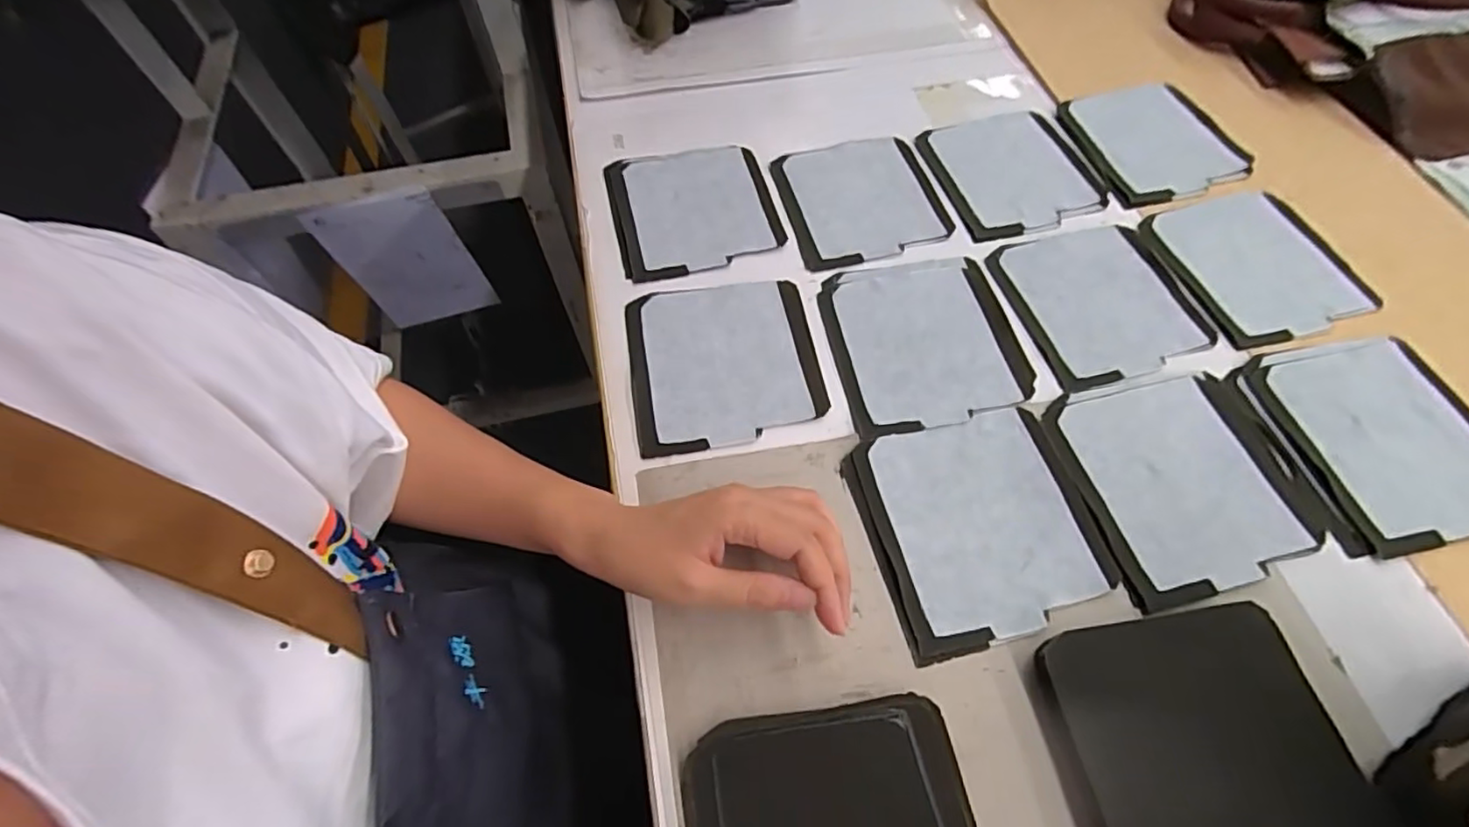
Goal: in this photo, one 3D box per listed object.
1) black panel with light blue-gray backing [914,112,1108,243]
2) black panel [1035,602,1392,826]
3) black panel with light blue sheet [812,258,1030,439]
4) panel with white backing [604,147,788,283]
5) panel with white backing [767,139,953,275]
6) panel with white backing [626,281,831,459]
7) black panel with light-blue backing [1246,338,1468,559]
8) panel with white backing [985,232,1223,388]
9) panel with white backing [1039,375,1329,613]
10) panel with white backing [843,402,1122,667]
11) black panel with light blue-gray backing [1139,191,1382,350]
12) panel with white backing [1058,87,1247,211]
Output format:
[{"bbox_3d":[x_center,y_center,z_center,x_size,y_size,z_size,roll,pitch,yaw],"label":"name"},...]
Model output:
[{"bbox_3d":[0.239,-0.212,0.542,0.128,0.011,0.138,-13,60,-6],"label":"black panel with light blue-gray backing"},{"bbox_3d":[0.238,0.173,0.308,0.130,0.017,0.135,-9,60,-3],"label":"black panel"},{"bbox_3d":[0.137,-0.054,0.450,0.130,0.010,0.139,-9,60,-3],"label":"black panel with light blue sheet"},{"bbox_3d":[-0.034,-0.171,0.515,0.130,0.011,0.132,-13,60,-6],"label":"panel with white backing"},{"bbox_3d":[0.106,-0.182,0.522,0.125,0.007,0.130,-12,60,-5],"label":"panel with white backing"},{"bbox_3d":[-0.007,-0.037,0.443,0.130,0.009,0.132,-8,60,-3],"label":"panel with white backing"},{"bbox_3d":[0.424,0.011,0.401,0.119,0.009,0.137,-14,60,-6],"label":"black panel with light-blue backing"},{"bbox_3d":[0.275,-0.088,0.470,0.129,0.009,0.134,-14,60,-7],"label":"panel with white backing"},{"bbox_3d":[0.283,0.040,0.394,0.133,0.009,0.139,-11,60,-5],"label":"panel with white backing"},{"bbox_3d":[0.149,0.065,0.381,0.133,0.004,0.134,-14,60,-6],"label":"panel with white backing"},{"bbox_3d":[0.403,-0.119,0.477,0.116,0.009,0.135,-13,60,-6],"label":"black panel with light blue-gray backing"},{"bbox_3d":[0.371,-0.245,0.549,0.129,0.009,0.140,-10,60,-4],"label":"panel with white backing"}]

